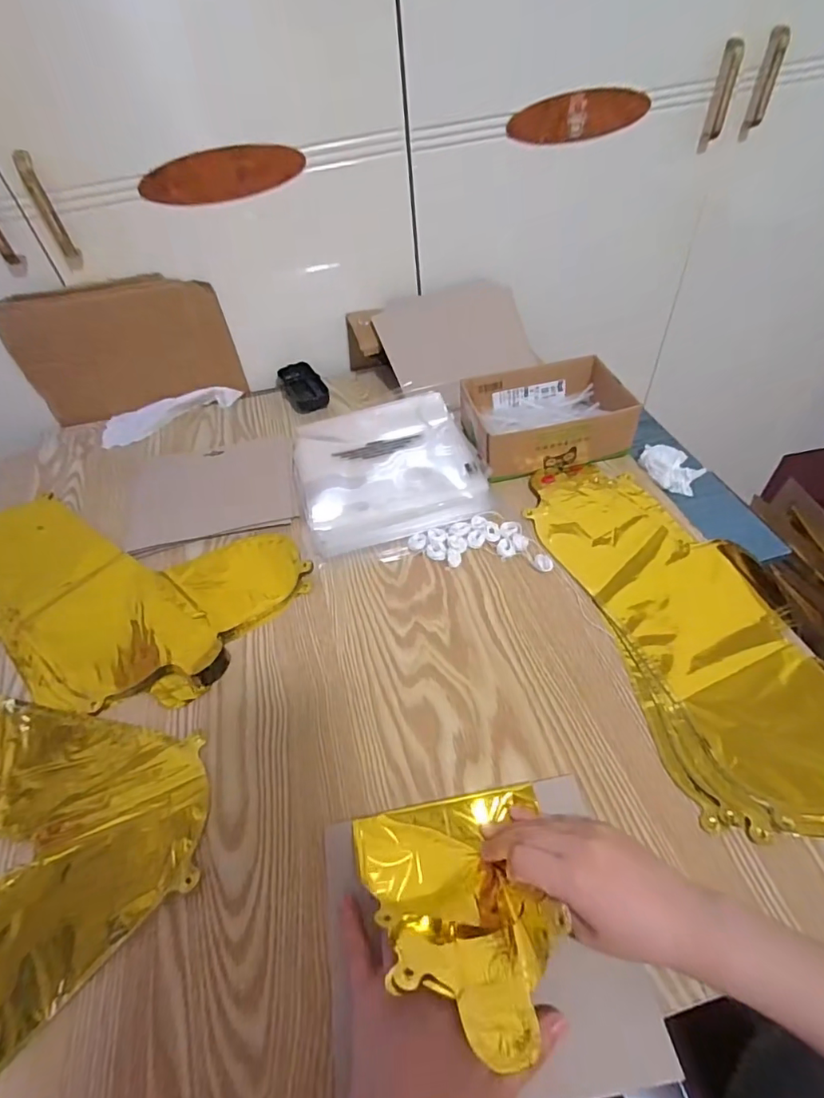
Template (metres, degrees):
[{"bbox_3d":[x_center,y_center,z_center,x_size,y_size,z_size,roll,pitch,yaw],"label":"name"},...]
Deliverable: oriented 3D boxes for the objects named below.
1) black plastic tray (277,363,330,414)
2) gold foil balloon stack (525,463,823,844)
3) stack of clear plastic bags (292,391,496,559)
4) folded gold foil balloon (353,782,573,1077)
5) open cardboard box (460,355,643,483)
[{"bbox_3d":[-0.161,-0.244,0.758,0.058,0.020,0.109,-19,50,-10],"label":"black plastic tray"},{"bbox_3d":[0.259,0.055,0.467,0.194,0.013,0.406,-10,49,-2],"label":"gold foil balloon stack"},{"bbox_3d":[-0.035,-0.108,0.643,0.216,0.018,0.249,-16,49,-7],"label":"stack of clear plastic bags"},{"bbox_3d":[0.032,0.227,0.323,0.126,0.015,0.142,-7,29,-6],"label":"folded gold foil balloon"},{"bbox_3d":[0.170,-0.169,0.636,0.200,0.056,0.148,-13,49,-5],"label":"open cardboard box"}]

